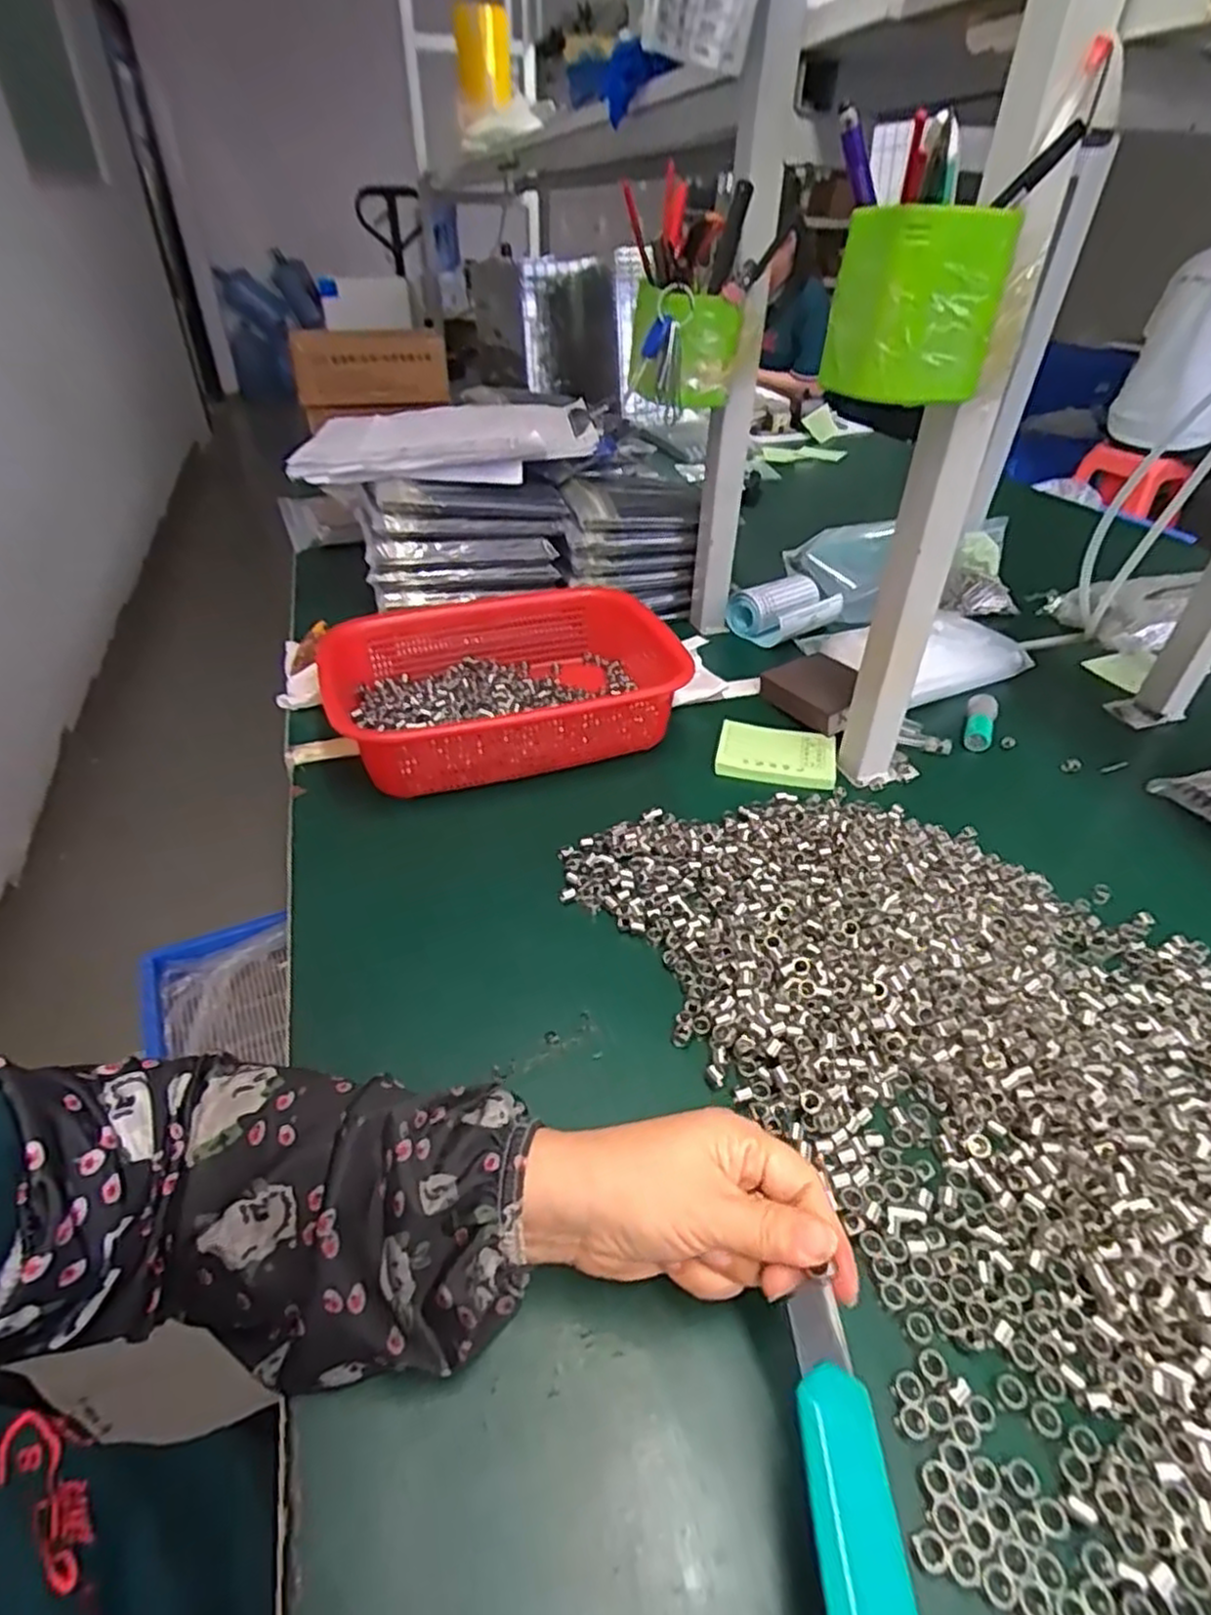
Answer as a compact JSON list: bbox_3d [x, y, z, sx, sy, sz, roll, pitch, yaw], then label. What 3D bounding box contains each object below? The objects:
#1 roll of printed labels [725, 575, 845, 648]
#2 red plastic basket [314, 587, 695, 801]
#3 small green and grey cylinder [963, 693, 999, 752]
[{"bbox_3d":[0.199,-0.212,0.806,0.107,0.048,0.082,-23,45,-28],"label":"roll of printed labels"},{"bbox_3d":[-0.077,-0.105,0.620,0.287,0.064,0.200,-11,40,-15],"label":"red plastic basket"},{"bbox_3d":[0.329,-0.073,0.644,0.024,0.028,0.060,17,41,19],"label":"small green and grey cylinder"}]

